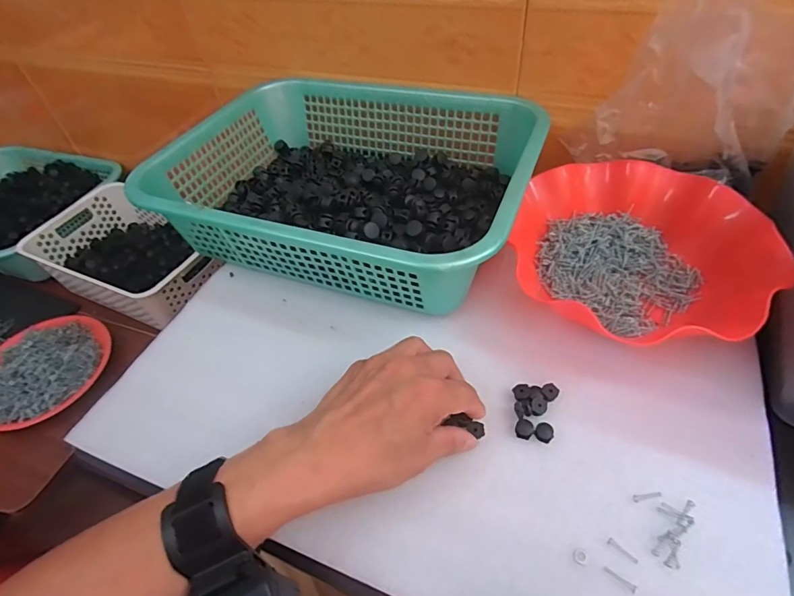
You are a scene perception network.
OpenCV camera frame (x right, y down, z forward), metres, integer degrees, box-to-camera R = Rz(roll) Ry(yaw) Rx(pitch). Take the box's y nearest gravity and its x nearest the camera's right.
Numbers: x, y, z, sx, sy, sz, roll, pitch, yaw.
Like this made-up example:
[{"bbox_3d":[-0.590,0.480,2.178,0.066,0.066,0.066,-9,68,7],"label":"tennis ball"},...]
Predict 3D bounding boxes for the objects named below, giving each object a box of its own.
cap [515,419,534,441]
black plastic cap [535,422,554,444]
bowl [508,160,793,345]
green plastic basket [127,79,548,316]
[{"bbox_3d":[0.098,0.101,0.346,0.013,0.005,0.014,-3,49,4],"label":"cap"},{"bbox_3d":[0.113,0.103,0.343,0.013,0.006,0.013,-3,49,4],"label":"black plastic cap"},{"bbox_3d":[0.218,-0.051,0.418,0.204,0.061,0.196,-3,49,4],"label":"bowl"},{"bbox_3d":[-0.049,-0.137,0.499,0.376,0.101,0.286,14,52,17],"label":"green plastic basket"}]

